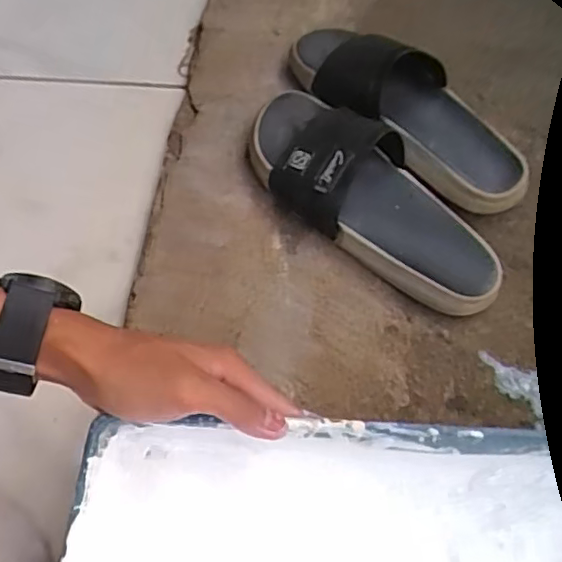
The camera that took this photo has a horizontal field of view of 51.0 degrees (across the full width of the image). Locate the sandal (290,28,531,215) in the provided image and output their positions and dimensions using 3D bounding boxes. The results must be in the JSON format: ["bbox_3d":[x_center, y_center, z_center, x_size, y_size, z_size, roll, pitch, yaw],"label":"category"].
[{"bbox_3d":[0.119,-0.169,0.549,0.114,0.068,0.258,-37,65,-17],"label":"sandal"}]

